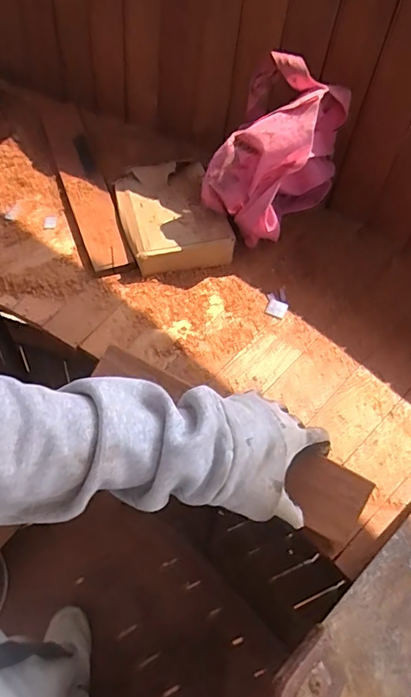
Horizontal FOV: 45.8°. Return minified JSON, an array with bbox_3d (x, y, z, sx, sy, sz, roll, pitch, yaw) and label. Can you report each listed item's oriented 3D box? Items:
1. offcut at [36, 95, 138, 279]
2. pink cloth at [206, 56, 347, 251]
[{"bbox_3d":[-0.192,-0.268,0.742,0.068,0.021,0.432,-15,58,-14],"label":"offcut"},{"bbox_3d":[0.083,-0.236,0.628,0.147,0.194,0.159,23,57,12],"label":"pink cloth"}]

